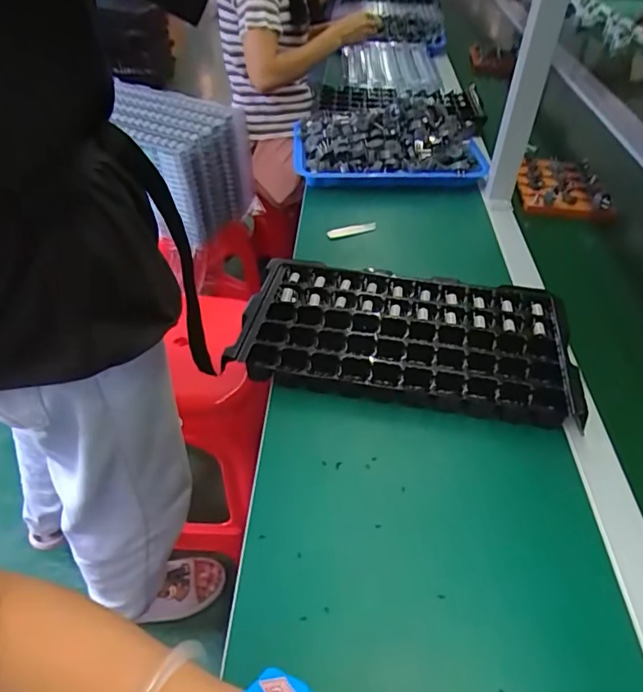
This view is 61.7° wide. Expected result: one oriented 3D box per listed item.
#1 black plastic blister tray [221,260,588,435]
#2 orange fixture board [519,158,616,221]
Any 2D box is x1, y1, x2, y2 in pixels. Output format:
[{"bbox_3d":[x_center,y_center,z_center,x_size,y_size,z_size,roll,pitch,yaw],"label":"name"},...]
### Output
[{"bbox_3d":[0.095,-0.012,0.608,0.347,0.044,0.189,8,41,8],"label":"black plastic blister tray"},{"bbox_3d":[0.406,-0.268,0.910,0.147,0.043,0.148,9,38,4],"label":"orange fixture board"}]

